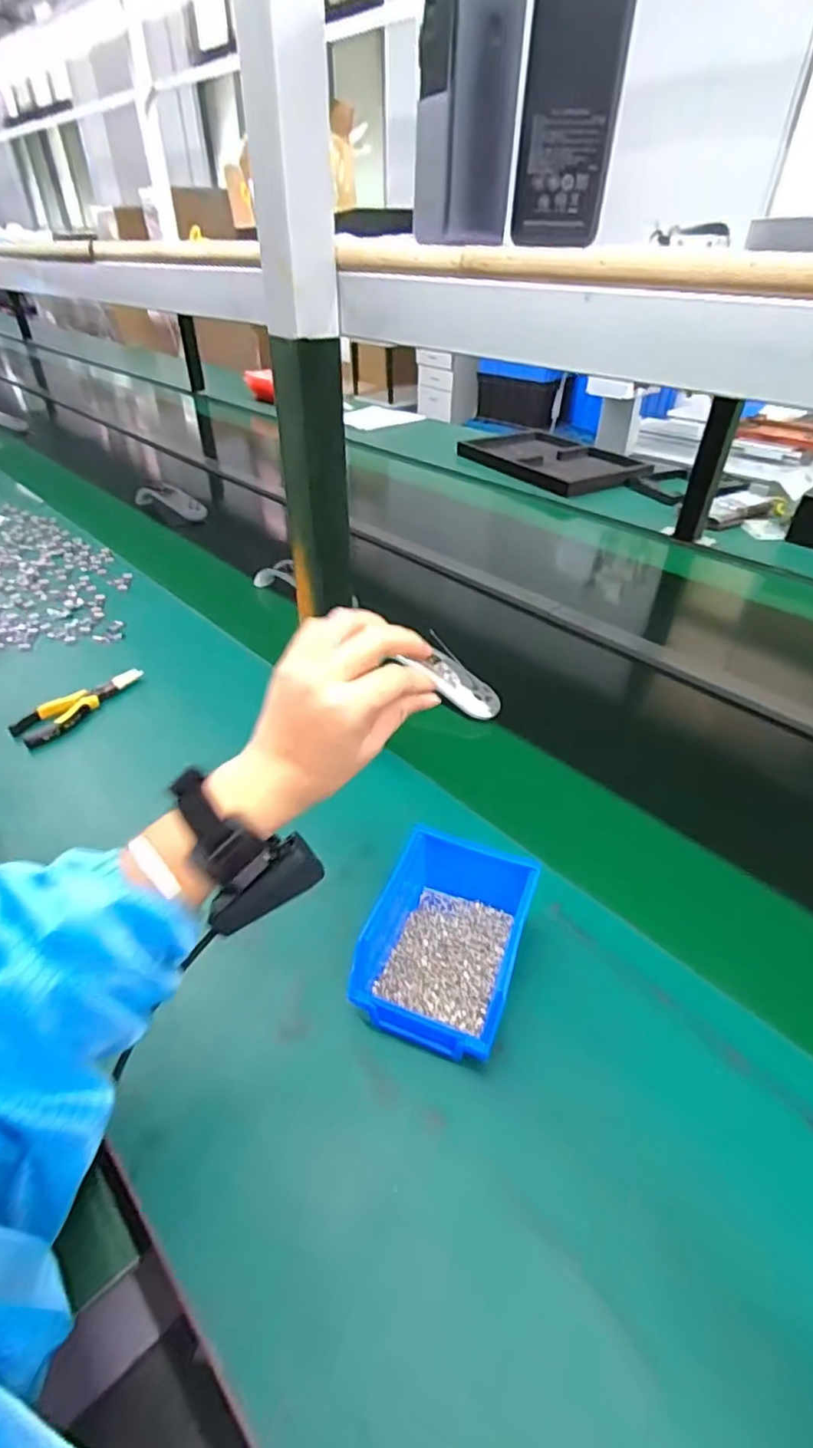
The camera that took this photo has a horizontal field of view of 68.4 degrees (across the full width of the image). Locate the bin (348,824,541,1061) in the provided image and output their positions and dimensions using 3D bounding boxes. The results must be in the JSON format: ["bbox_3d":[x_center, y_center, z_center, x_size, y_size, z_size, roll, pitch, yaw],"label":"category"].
[{"bbox_3d":[0.036,0.159,0.468,0.106,0.068,0.164,14,42,18],"label":"bin"}]

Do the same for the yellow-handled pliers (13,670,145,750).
[{"bbox_3d":[-0.394,-0.028,0.733,0.049,0.015,0.163,29,48,31],"label":"yellow-handled pliers"}]

